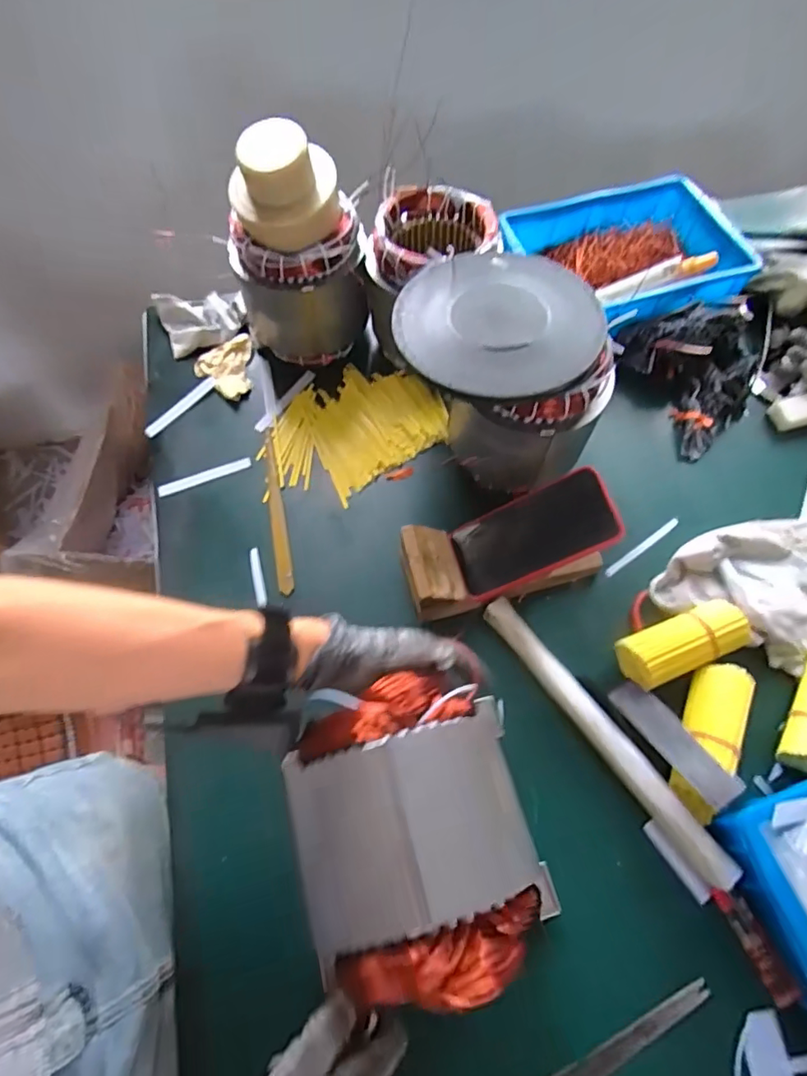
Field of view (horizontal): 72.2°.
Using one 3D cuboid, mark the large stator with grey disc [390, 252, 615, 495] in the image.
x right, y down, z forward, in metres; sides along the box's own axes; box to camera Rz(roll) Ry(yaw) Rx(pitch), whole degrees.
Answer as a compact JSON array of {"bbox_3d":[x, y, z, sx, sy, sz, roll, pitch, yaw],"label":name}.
[{"bbox_3d":[0.093,-0.167,0.597,0.189,0.180,0.194,-7,64,-3],"label":"large stator with grey disc"}]

